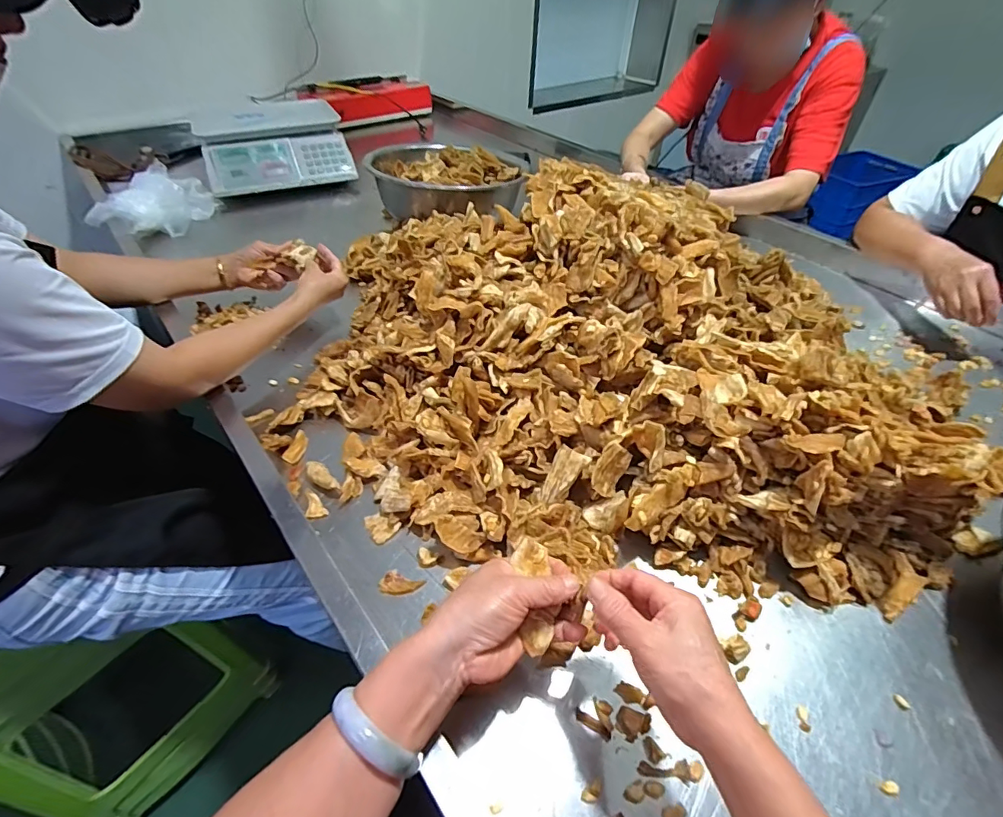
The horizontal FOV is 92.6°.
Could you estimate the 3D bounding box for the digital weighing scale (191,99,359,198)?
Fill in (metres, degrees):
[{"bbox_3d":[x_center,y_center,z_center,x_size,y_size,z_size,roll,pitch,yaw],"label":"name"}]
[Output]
[{"bbox_3d":[-0.562,-0.653,1.189,0.323,0.120,0.323,-20,49,-21],"label":"digital weighing scale"}]

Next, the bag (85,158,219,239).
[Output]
[{"bbox_3d":[-0.695,-0.407,0.964,0.084,0.113,0.232,32,52,27],"label":"bag"}]

